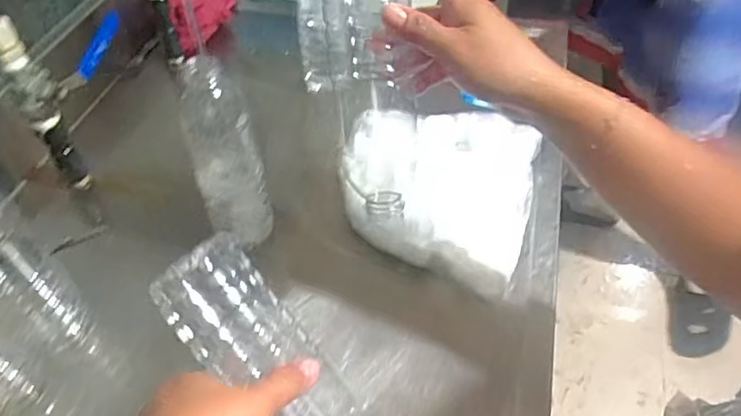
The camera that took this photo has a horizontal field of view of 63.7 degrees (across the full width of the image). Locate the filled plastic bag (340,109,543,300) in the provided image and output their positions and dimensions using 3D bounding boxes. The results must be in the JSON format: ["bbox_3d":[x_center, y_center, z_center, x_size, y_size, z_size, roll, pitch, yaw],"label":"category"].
[{"bbox_3d":[0.069,-0.024,0.618,0.185,0.078,0.203,12,49,15],"label":"filled plastic bag"}]

